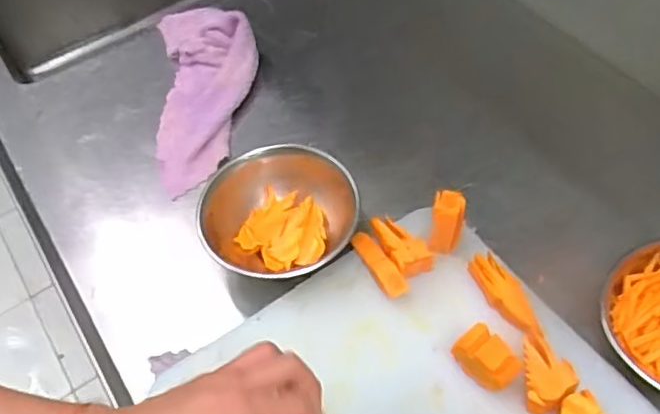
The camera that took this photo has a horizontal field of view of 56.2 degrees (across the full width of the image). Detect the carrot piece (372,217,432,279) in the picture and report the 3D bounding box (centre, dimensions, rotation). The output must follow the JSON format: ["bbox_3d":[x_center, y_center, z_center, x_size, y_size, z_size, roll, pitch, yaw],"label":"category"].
[{"bbox_3d":[0.065,0.037,0.581,0.032,0.017,0.068,-38,73,-21],"label":"carrot piece"}]

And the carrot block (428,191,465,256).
[{"bbox_3d":[0.107,0.016,0.569,0.027,0.066,0.016,11,31,14],"label":"carrot block"}]

